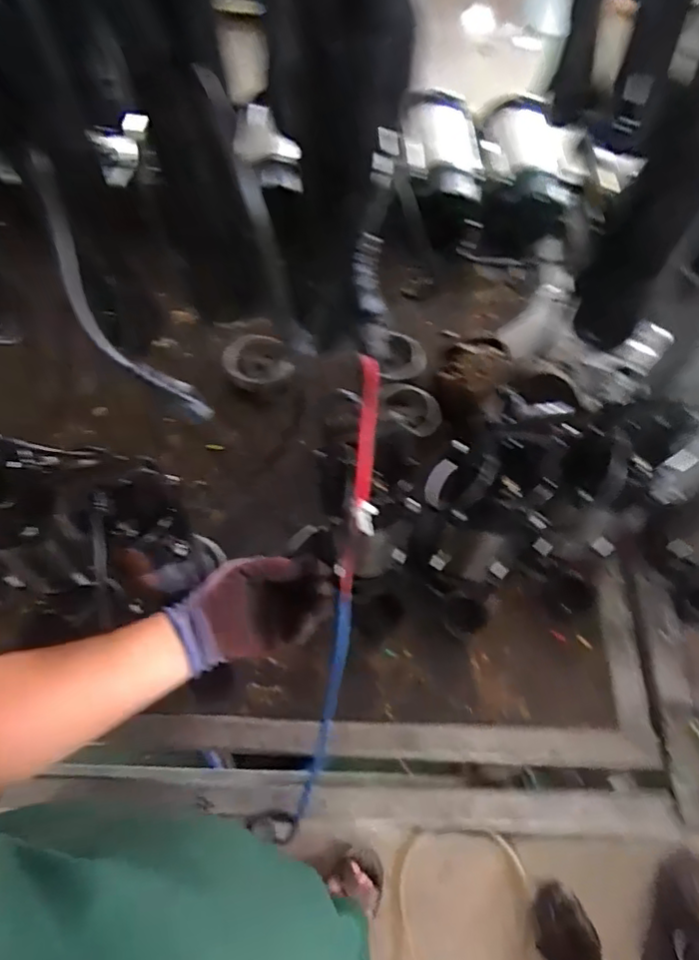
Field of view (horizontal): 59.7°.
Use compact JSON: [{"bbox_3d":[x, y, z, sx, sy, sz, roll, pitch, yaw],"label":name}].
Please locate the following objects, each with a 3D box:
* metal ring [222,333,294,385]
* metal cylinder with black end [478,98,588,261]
[{"bbox_3d":[-0.135,-0.179,0.901,0.105,0.011,0.089,-2,63,9],"label":"metal ring"},{"bbox_3d":[0.301,-0.540,1.060,0.149,0.141,0.229,4,62,-1],"label":"metal cylinder with black end"}]

